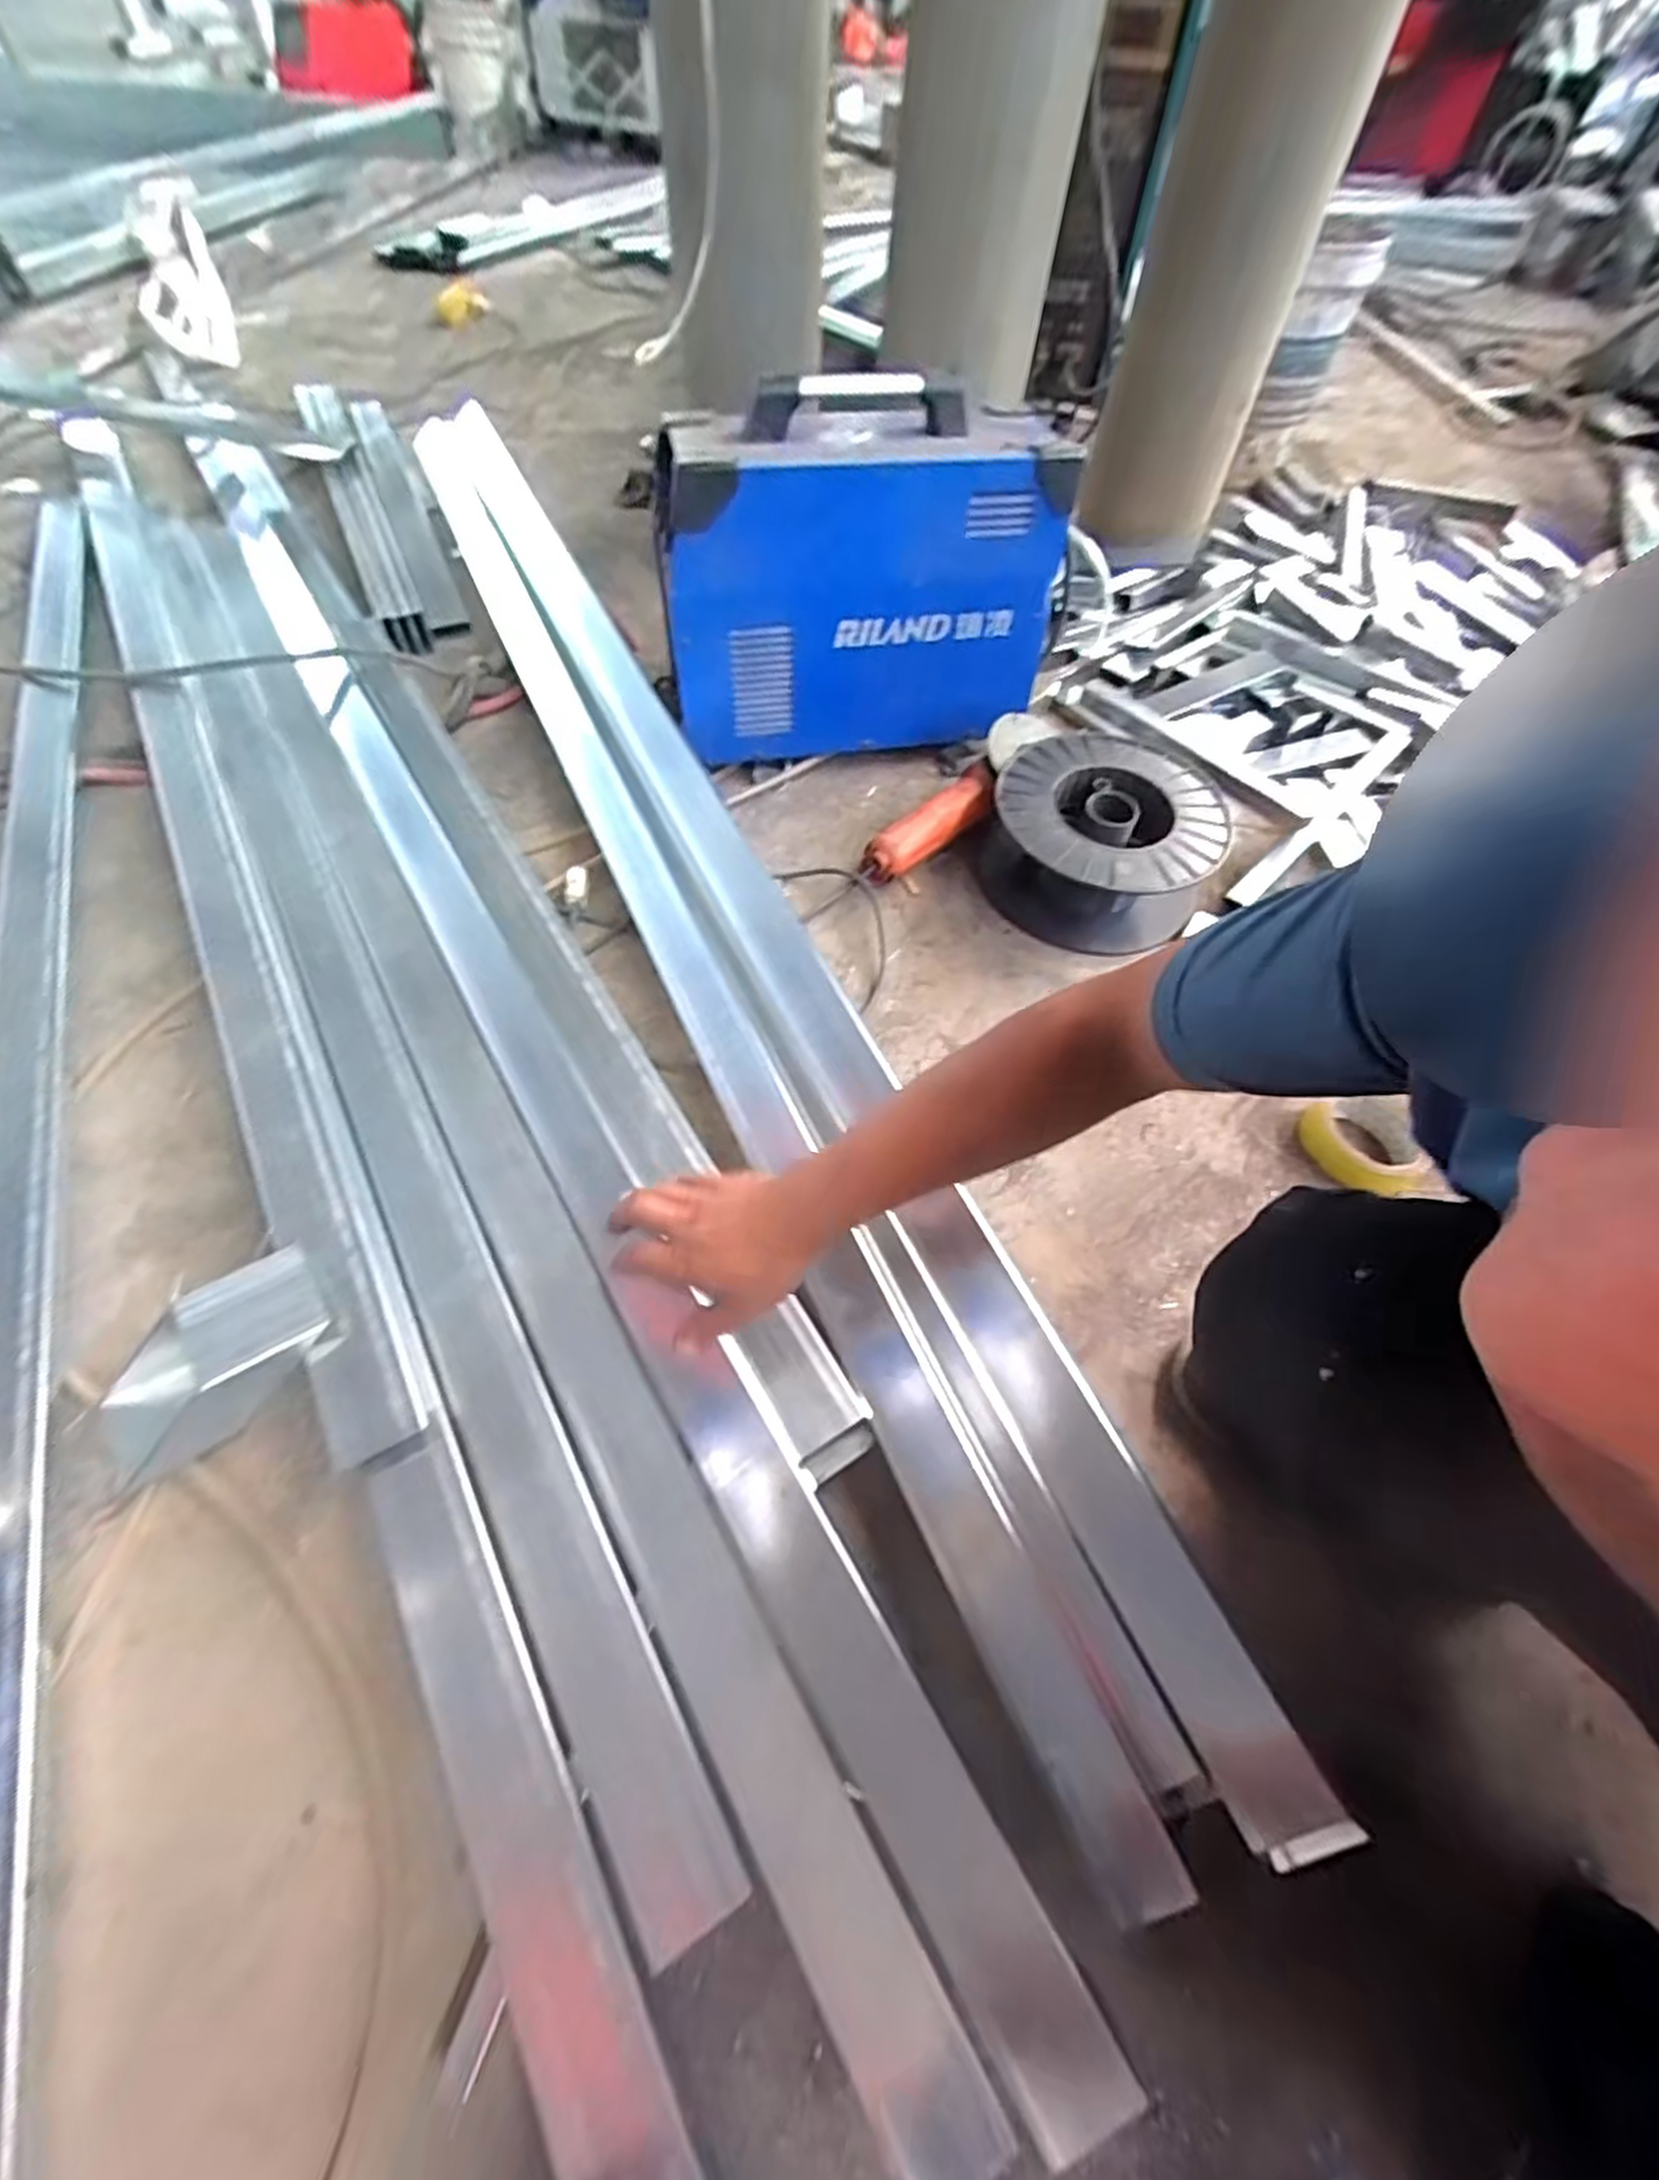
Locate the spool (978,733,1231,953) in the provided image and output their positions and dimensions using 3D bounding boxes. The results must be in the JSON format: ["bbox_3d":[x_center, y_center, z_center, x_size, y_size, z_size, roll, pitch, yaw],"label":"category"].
[{"bbox_3d":[0.317,-0.290,0.927,0.245,0.119,0.245,2,56,-3],"label":"spool"}]

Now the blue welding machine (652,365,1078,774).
[{"bbox_3d":[0.032,-0.602,0.963,0.456,0.343,0.182,-10,57,-9],"label":"blue welding machine"}]

